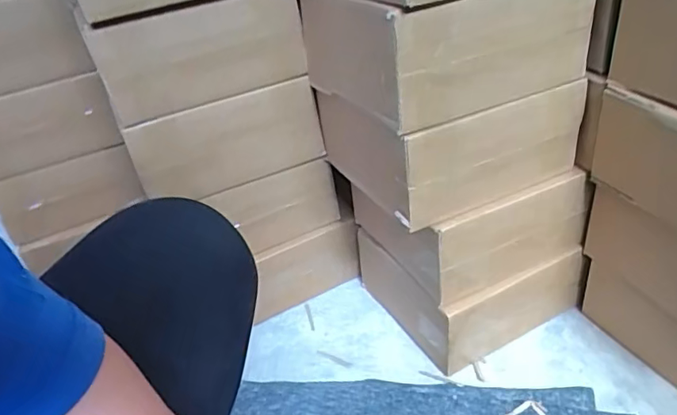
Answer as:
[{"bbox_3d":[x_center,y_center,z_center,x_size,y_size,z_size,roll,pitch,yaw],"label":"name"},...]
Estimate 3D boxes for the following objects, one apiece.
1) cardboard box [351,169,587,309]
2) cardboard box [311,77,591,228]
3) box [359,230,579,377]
[{"bbox_3d":[0.177,-0.005,0.772,0.263,0.123,0.219,-21,38,-18],"label":"cardboard box"},{"bbox_3d":[0.141,-0.109,0.709,0.264,0.132,0.213,-21,38,-18],"label":"cardboard box"},{"bbox_3d":[0.201,0.095,0.853,0.251,0.137,0.233,-21,38,-18],"label":"box"}]

